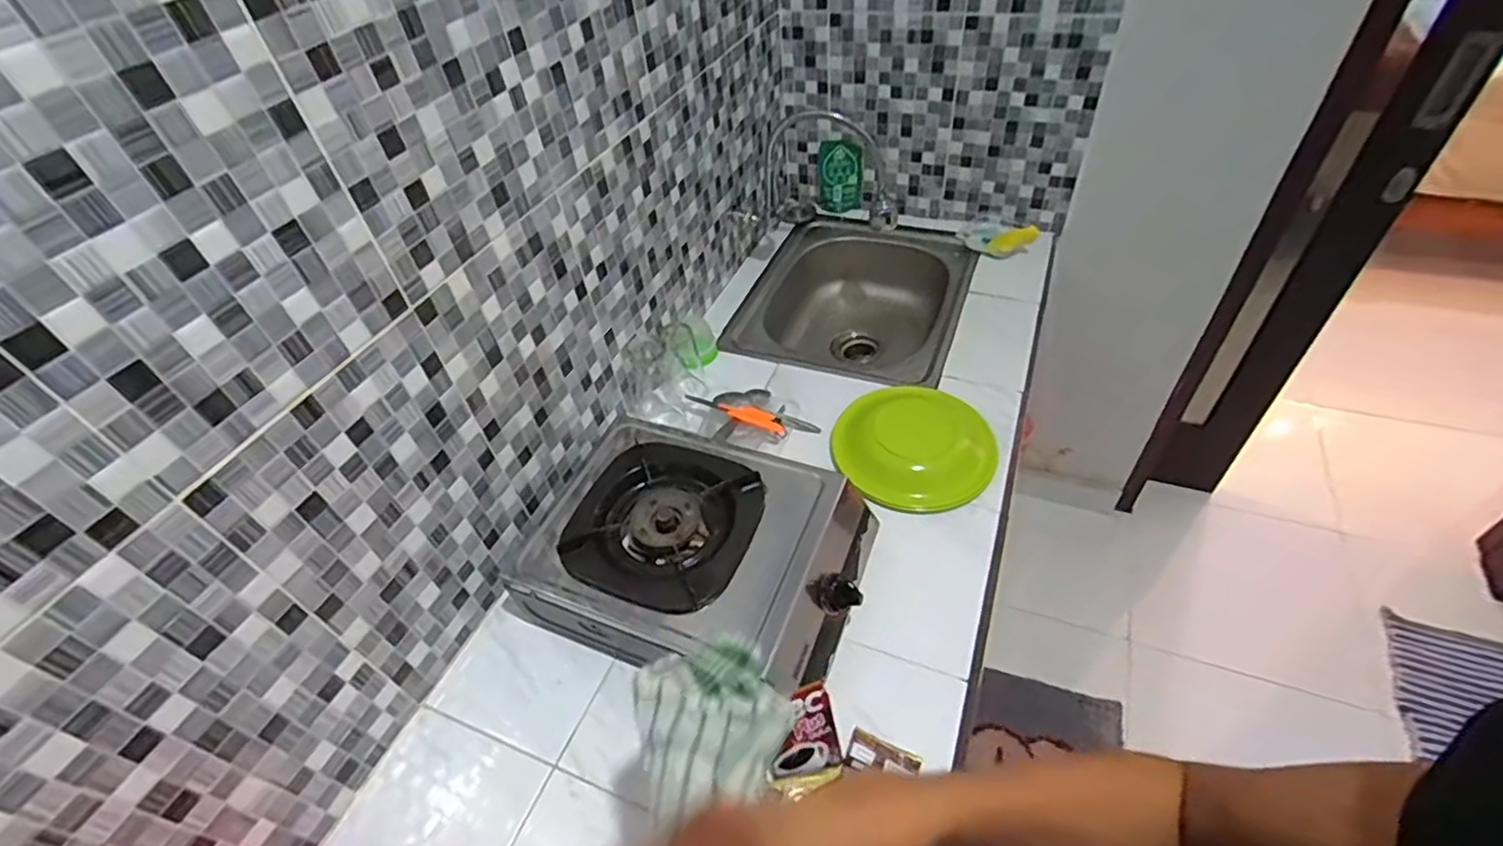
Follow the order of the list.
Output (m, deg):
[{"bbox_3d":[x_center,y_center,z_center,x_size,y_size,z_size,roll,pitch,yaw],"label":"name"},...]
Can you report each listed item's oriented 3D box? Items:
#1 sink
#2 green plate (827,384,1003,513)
[{"bbox_3d":[0.208,-0.216,1.331,0.395,0.171,0.485,14,50,19],"label":"sink"},{"bbox_3d":[0.243,0.035,0.955,0.241,0.027,0.196,-24,73,-25],"label":"green plate"}]

